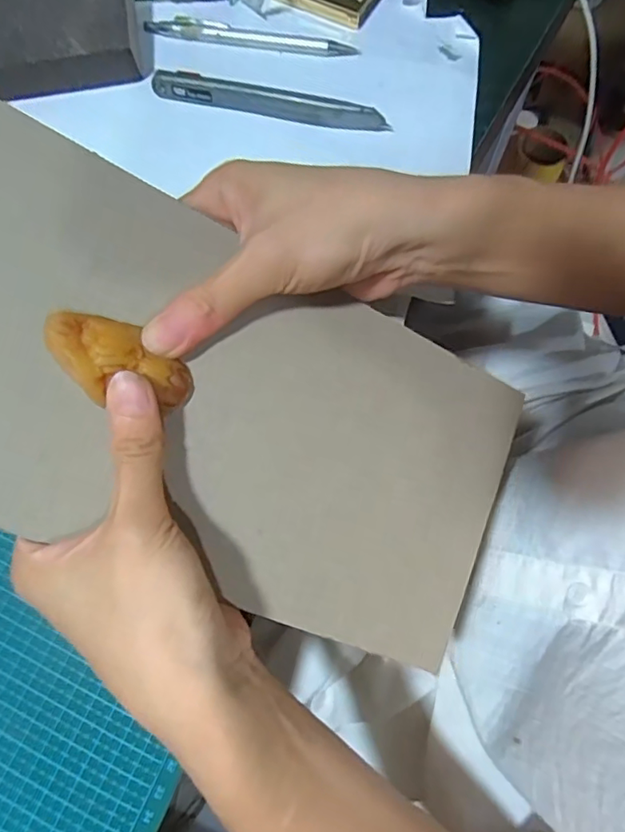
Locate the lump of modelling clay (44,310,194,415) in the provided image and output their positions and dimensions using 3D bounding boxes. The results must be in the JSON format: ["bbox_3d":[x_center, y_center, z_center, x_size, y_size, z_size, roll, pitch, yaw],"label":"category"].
[{"bbox_3d":[-0.074,-0.021,0.205,0.057,0.009,0.033,25,73,-26],"label":"lump of modelling clay"}]

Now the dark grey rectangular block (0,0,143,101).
[{"bbox_3d":[-0.162,-0.241,0.331,0.101,0.033,0.066,-10,74,-1],"label":"dark grey rectangular block"}]

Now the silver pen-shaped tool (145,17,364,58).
[{"bbox_3d":[-0.042,-0.250,0.345,0.141,0.008,0.010,11,73,6],"label":"silver pen-shaped tool"}]

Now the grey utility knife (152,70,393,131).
[{"bbox_3d":[-0.027,-0.190,0.320,0.143,0.016,0.010,14,75,6],"label":"grey utility knife"}]

